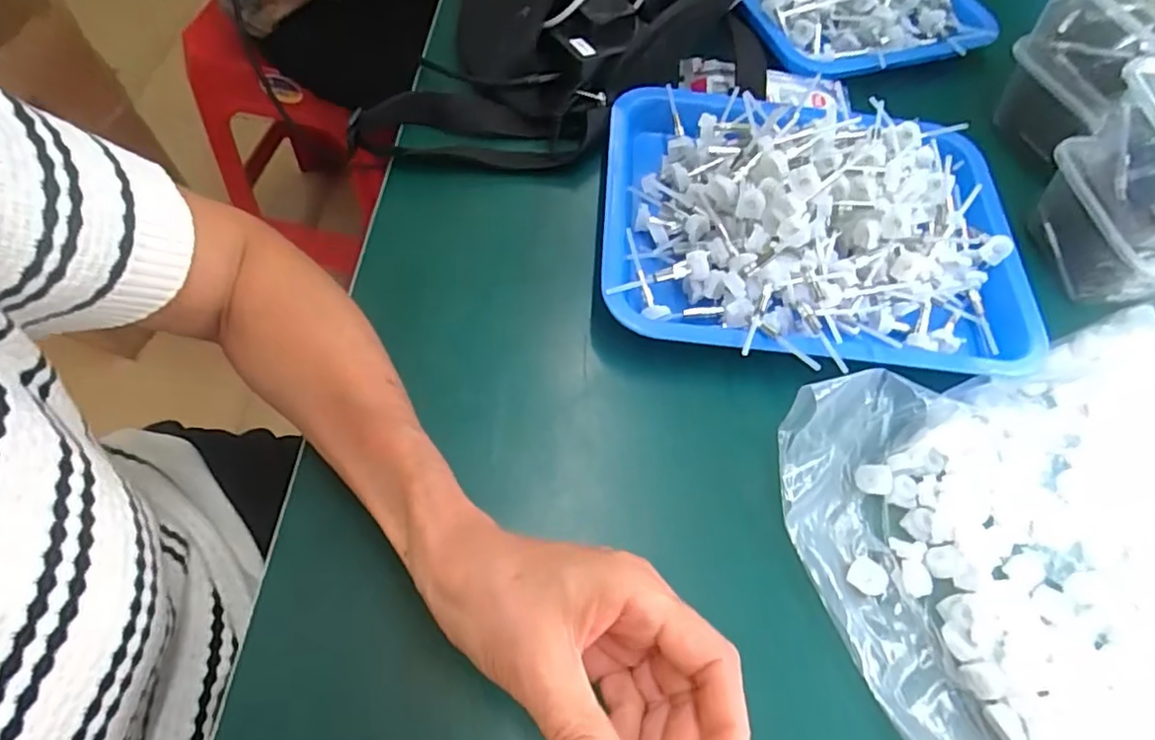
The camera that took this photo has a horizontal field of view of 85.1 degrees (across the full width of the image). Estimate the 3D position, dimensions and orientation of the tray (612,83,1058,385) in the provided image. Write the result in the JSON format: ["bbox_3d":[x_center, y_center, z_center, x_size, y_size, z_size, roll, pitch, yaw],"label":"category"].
[{"bbox_3d":[0.162,-0.108,0.417,0.285,0.061,0.223,5,62,-3],"label":"tray"}]

